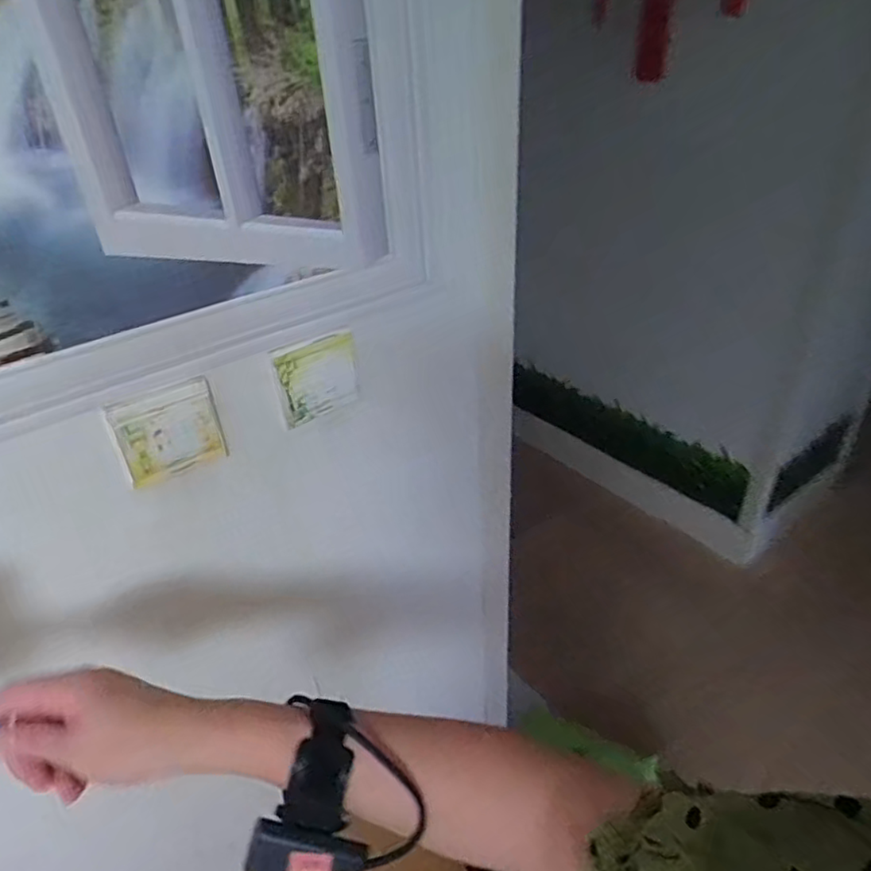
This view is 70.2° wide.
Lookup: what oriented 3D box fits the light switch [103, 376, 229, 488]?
[{"bbox_3d":[-0.240,-0.002,0.560,0.085,0.083,0.027,-23,38,-27],"label":"light switch"}]

